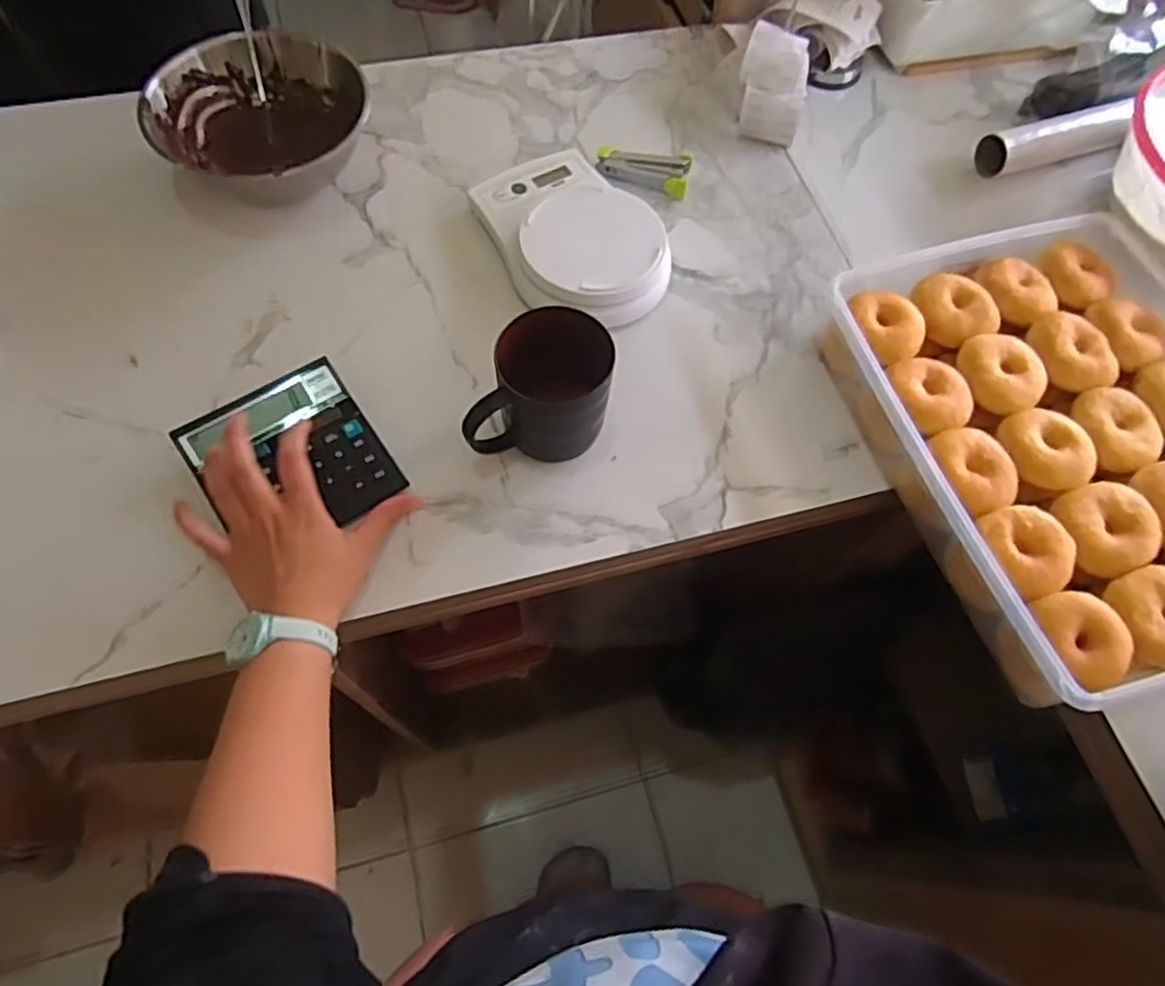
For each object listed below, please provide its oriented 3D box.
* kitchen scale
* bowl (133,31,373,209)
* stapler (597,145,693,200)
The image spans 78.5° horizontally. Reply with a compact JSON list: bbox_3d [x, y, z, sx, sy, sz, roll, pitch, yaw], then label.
[{"bbox_3d":[-0.009,-0.233,0.640,0.130,0.045,0.202,-27,69,-16],"label":"kitchen scale"},{"bbox_3d":[-0.295,-0.342,0.656,0.149,0.080,0.174,39,68,14],"label":"bowl"},{"bbox_3d":[0.060,-0.319,0.701,0.090,0.019,0.042,15,64,3],"label":"stapler"}]

